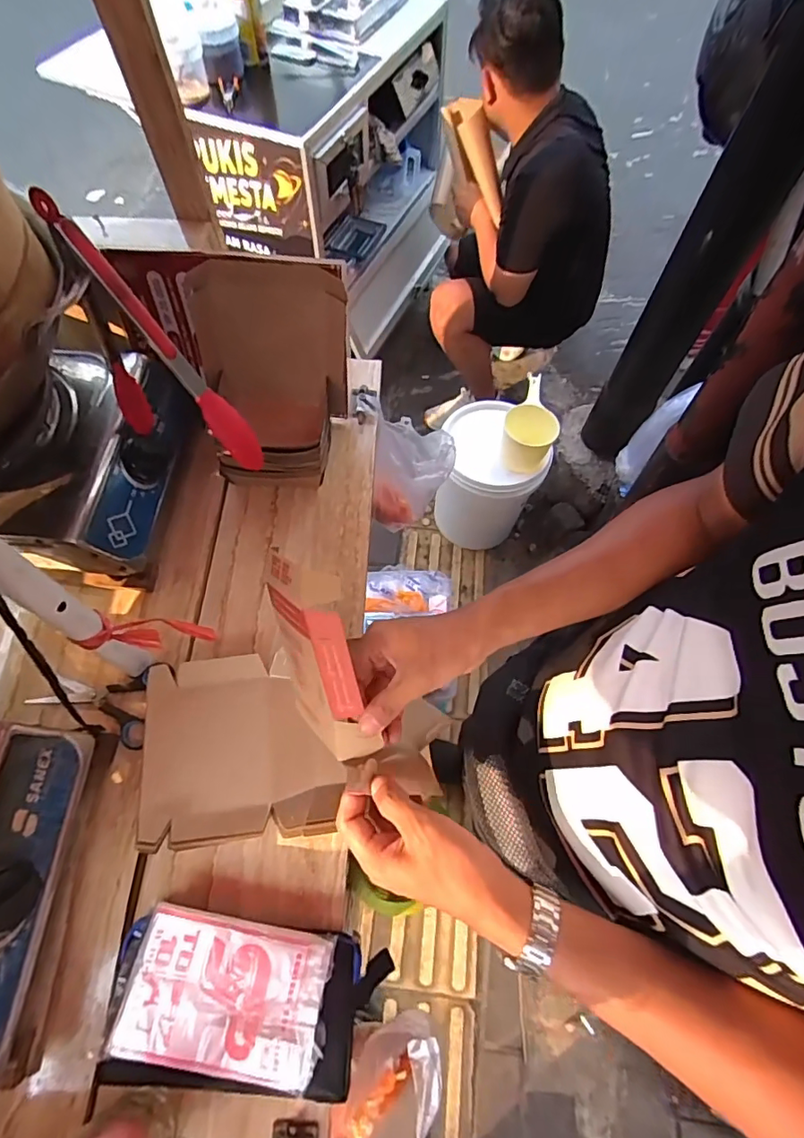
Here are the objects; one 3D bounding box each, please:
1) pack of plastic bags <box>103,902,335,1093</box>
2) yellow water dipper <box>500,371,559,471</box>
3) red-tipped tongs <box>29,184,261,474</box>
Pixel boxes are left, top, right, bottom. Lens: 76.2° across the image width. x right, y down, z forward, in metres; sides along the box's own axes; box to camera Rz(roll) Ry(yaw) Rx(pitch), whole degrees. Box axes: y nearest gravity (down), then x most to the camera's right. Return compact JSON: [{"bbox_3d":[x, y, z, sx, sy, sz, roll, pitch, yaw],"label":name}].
[{"bbox_3d":[-0.150,0.361,0.435,0.163,0.015,0.107,9,62,4],"label":"pack of plastic bags"},{"bbox_3d":[0.337,-0.365,1.325,0.131,0.115,0.227,26,65,12],"label":"yellow water dipper"},{"bbox_3d":[-0.229,-0.198,0.482,0.175,0.249,0.027,26,65,12],"label":"red-tipped tongs"}]

